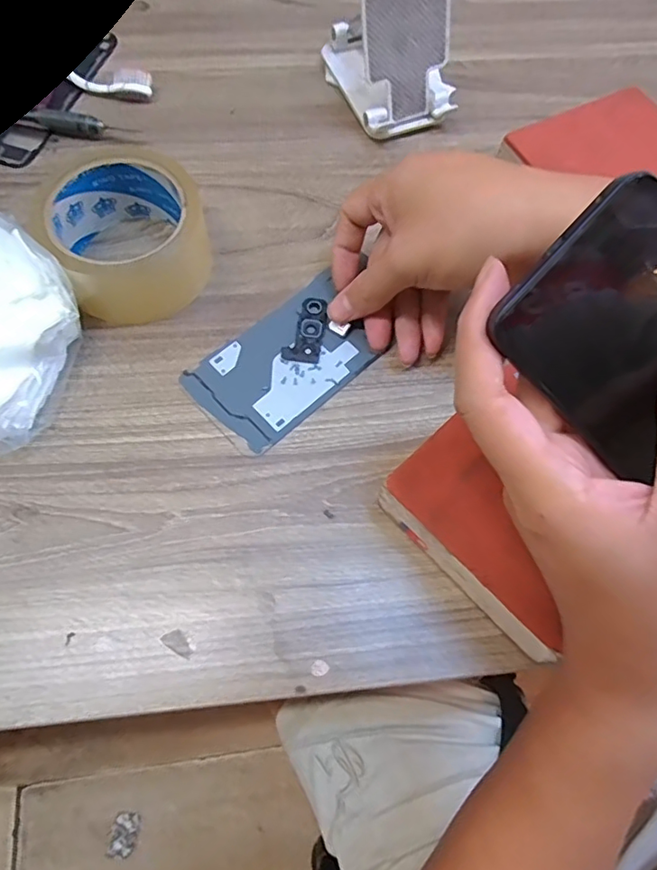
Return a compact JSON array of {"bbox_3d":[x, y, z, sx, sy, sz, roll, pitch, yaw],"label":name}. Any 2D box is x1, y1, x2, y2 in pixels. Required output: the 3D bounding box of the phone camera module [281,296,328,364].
[{"bbox_3d":[-0.013,-0.067,0.350,0.023,0.004,0.047,10,67,3],"label":"phone camera module"}]

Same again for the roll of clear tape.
[{"bbox_3d":[-0.126,-0.123,0.345,0.097,0.050,0.091,1,67,-1],"label":"roll of clear tape"}]

